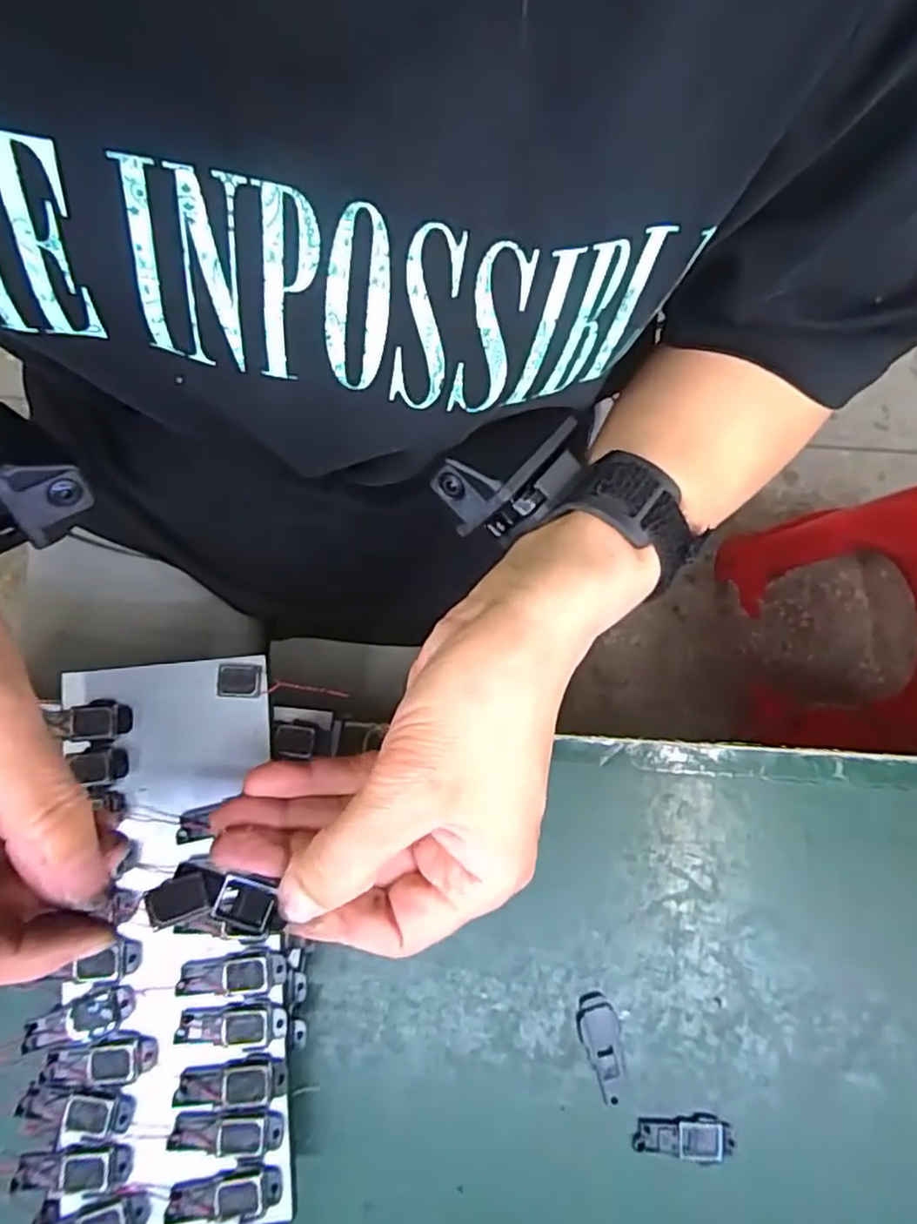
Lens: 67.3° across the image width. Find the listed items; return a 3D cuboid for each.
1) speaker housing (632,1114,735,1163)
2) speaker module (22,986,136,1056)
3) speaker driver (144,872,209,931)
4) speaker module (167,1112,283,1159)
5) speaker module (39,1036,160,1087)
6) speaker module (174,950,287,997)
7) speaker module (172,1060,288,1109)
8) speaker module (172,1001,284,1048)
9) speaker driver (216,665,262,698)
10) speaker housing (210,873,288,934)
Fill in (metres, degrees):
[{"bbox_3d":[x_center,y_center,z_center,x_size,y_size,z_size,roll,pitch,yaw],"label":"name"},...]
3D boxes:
[{"bbox_3d":[0.091,0.212,0.277,0.039,0.004,0.015,1,80,-3],"label":"speaker housing"},{"bbox_3d":[-0.140,0.150,0.253,0.040,0.004,0.016,-20,79,-6],"label":"speaker module"},{"bbox_3d":[-0.086,0.088,0.210,0.017,0.004,0.012,-15,60,-31],"label":"speaker driver"},{"bbox_3d":[-0.084,0.188,0.247,0.040,0.004,0.014,-3,77,-2],"label":"speaker module"},{"bbox_3d":[-0.131,0.163,0.250,0.039,0.004,0.015,0,77,-2],"label":"speaker module"},{"bbox_3d":[-0.086,0.136,0.258,0.039,0.004,0.014,-5,77,-2],"label":"speaker module"},{"bbox_3d":[-0.083,0.172,0.250,0.040,0.004,0.013,-7,78,-3],"label":"speaker module"},{"bbox_3d":[-0.084,0.153,0.254,0.039,0.004,0.014,-7,78,-3],"label":"speaker module"},{"bbox_3d":[-0.089,0.028,0.279,0.018,0.005,0.013,-2,77,-2],"label":"speaker driver"},{"bbox_3d":[-0.065,0.091,0.214,0.021,0.004,0.014,11,77,1],"label":"speaker housing"}]

